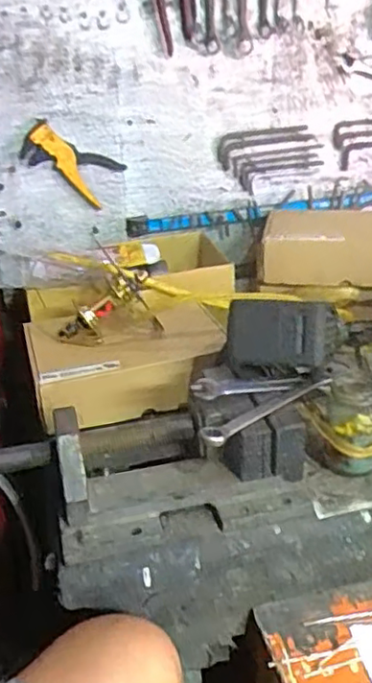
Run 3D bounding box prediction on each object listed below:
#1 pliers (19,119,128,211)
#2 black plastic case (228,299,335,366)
[{"bbox_3d":[-0.195,-0.302,1.083,0.164,0.085,0.027,25,34,-33],"label":"pliers"},{"bbox_3d":[0.099,-0.011,0.695,0.114,0.067,0.043,3,27,12],"label":"black plastic case"}]

